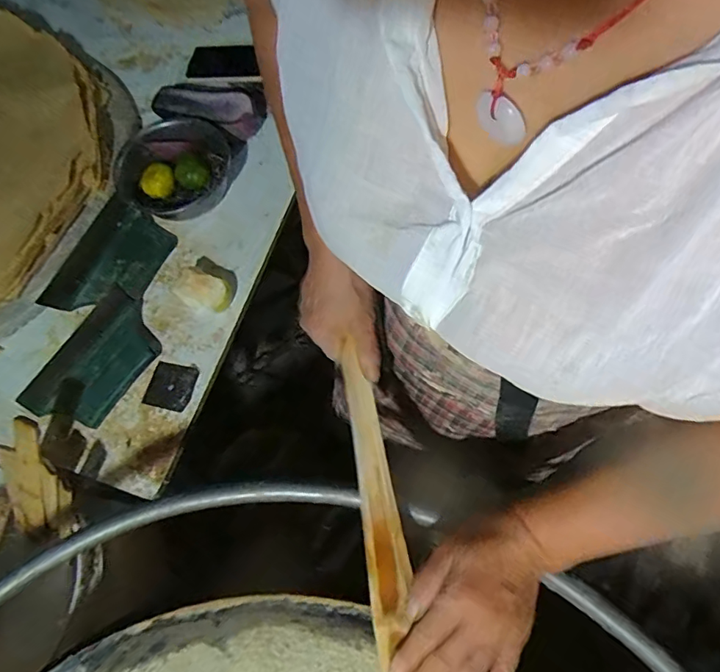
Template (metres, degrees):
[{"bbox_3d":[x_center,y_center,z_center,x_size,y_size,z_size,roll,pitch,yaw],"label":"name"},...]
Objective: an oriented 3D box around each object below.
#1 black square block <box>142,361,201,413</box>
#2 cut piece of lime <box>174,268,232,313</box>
[{"bbox_3d":[-0.251,0.065,0.676,0.066,0.006,0.061,12,70,8],"label":"black square block"},{"bbox_3d":[-0.217,-0.061,0.708,0.078,0.030,0.048,22,69,12],"label":"cut piece of lime"}]

